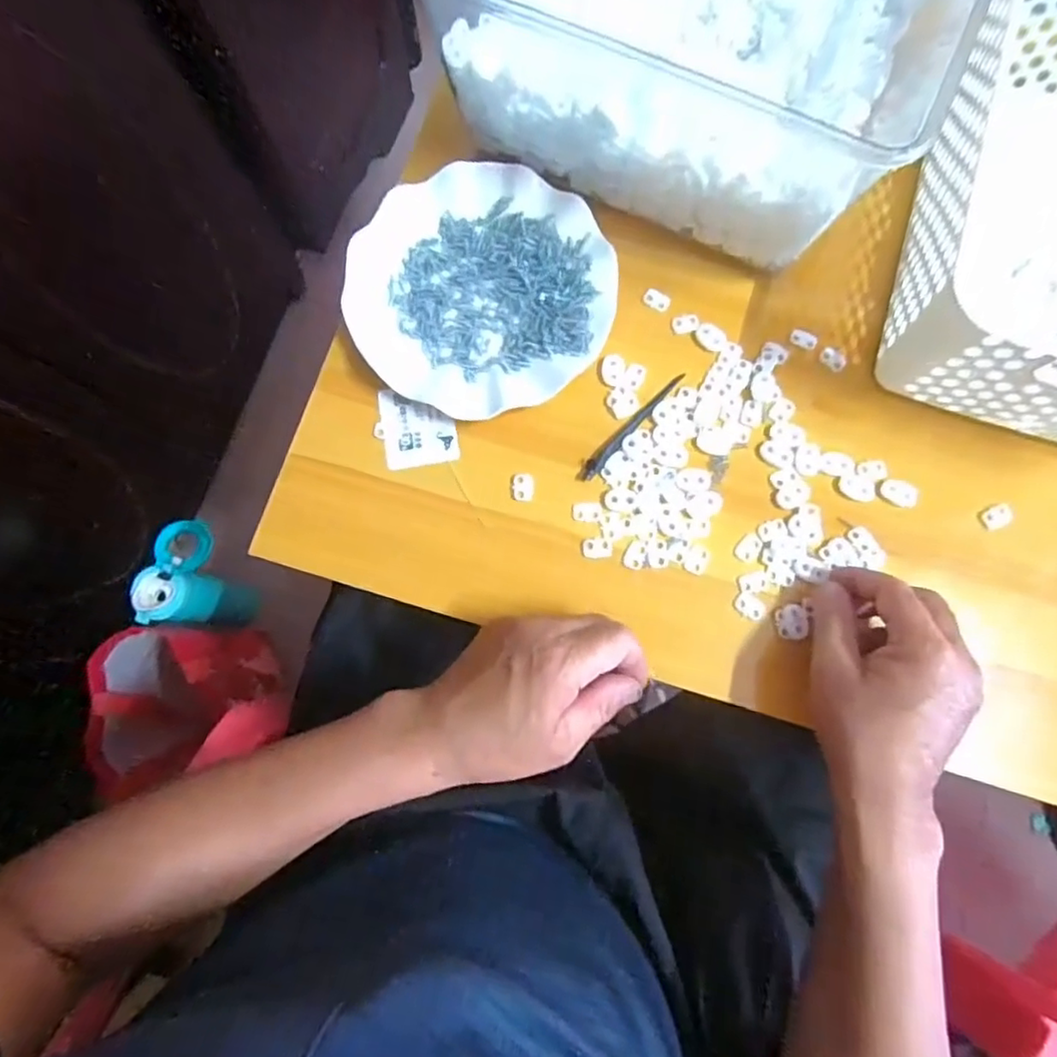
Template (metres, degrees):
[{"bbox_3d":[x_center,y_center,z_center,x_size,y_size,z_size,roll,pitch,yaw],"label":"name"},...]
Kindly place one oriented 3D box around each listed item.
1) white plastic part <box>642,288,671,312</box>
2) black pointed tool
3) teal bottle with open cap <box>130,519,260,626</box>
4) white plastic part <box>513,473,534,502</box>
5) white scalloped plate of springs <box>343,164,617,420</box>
[{"bbox_3d":[0.093,-0.166,0.446,0.019,0.004,0.013,30,78,6],"label":"white plastic part"},{"bbox_3d":[0.070,-0.072,0.427,0.011,0.004,0.102,41,79,8],"label":"black pointed tool"},{"bbox_3d":[-0.408,0.067,0.783,0.066,0.173,0.124,14,77,2],"label":"teal bottle with open cap"},{"bbox_3d":[-0.003,-0.028,0.417,0.014,0.004,0.019,-2,77,-1],"label":"white plastic part"},{"bbox_3d":[-0.034,-0.168,0.435,0.181,0.023,0.176,0,77,-1],"label":"white scalloped plate of springs"}]

